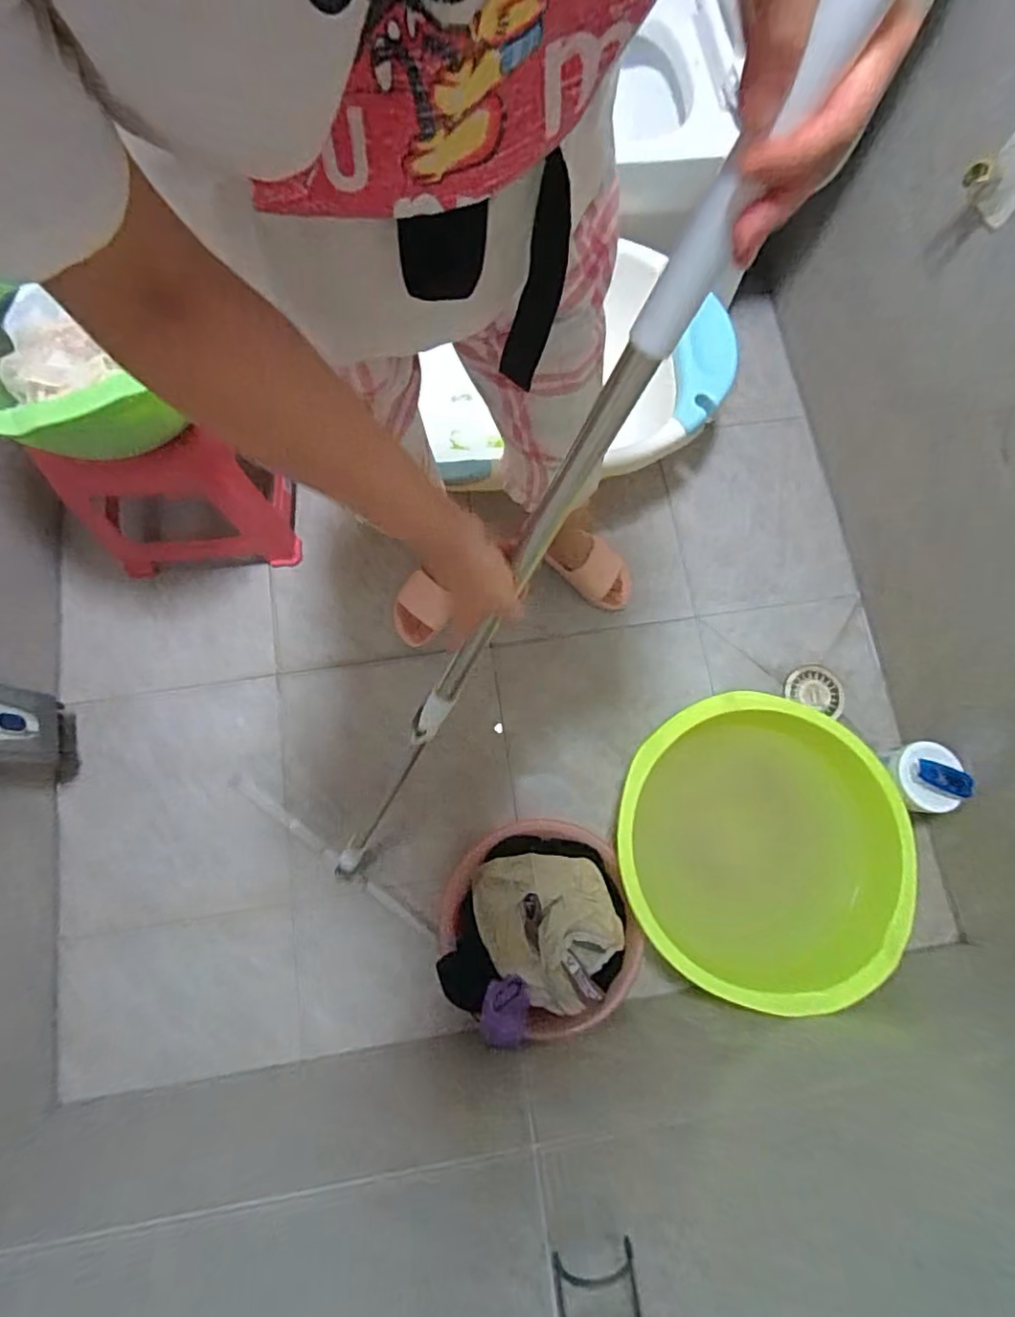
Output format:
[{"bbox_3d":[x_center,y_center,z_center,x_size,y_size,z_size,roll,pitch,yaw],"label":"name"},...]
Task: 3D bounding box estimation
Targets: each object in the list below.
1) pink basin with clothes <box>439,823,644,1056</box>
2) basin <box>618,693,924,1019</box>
[{"bbox_3d":[0.046,0.430,0.973,0.303,0.123,0.301,-1,77,-1],"label":"pink basin with clothes"},{"bbox_3d":[0.391,0.301,0.974,0.436,0.188,0.443,0,77,-1],"label":"basin"}]

